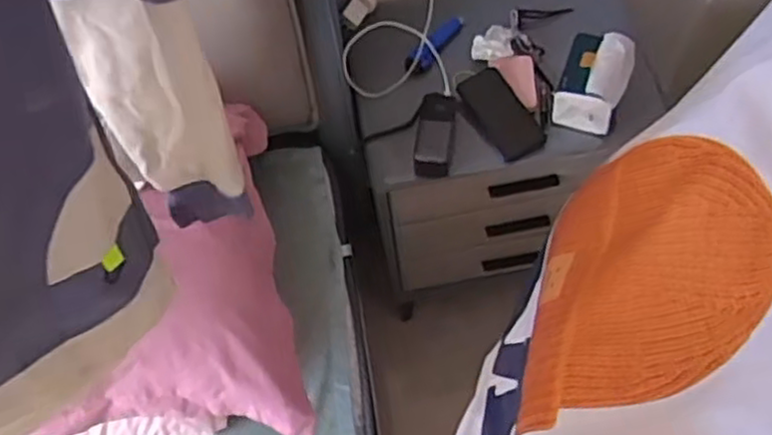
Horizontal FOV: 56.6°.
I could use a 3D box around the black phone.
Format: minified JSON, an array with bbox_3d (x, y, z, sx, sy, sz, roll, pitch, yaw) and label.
[{"bbox_3d":[0.188,-0.172,1.179,0.085,0.006,0.168,-28,71,-13],"label":"black phone"}]

